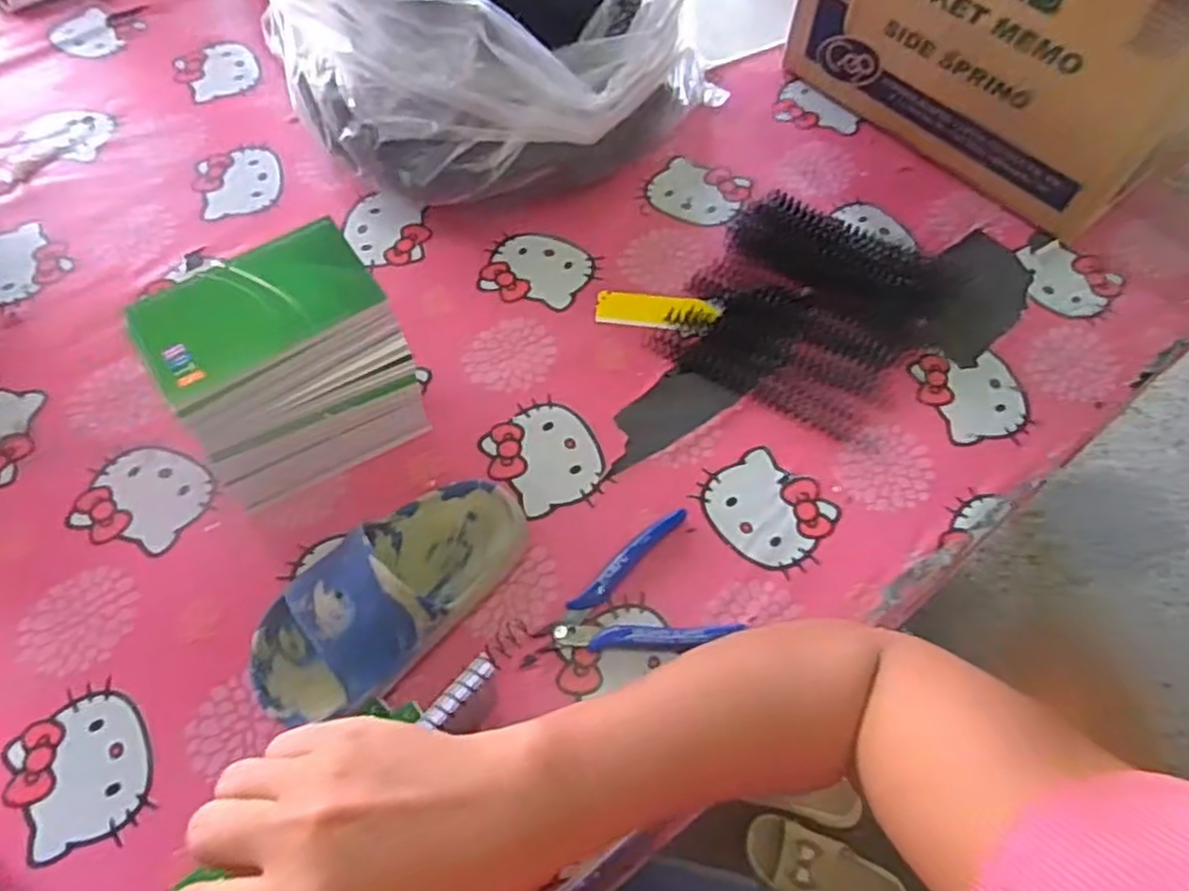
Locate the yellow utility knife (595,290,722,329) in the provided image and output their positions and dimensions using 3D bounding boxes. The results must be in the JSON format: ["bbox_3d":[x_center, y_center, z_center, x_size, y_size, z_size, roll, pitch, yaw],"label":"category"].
[{"bbox_3d":[0.047,-0.101,0.567,0.091,0.006,0.029,8,63,4],"label":"yellow utility knife"}]

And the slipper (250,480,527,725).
[{"bbox_3d":[-0.117,0.083,0.439,0.085,0.057,0.180,40,69,18],"label":"slipper"}]

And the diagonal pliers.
[{"bbox_3d":[0.022,0.096,0.458,0.110,0.013,0.080,-21,64,-11],"label":"diagonal pliers"}]

